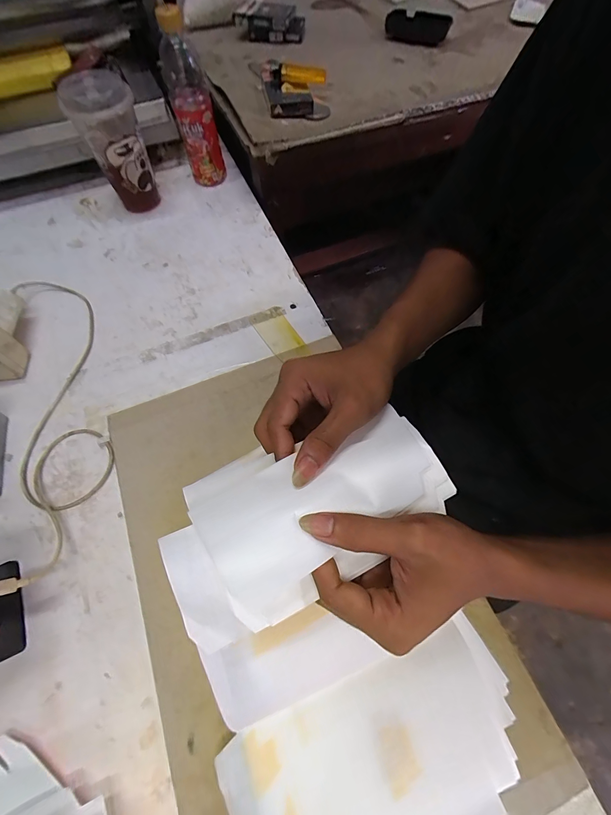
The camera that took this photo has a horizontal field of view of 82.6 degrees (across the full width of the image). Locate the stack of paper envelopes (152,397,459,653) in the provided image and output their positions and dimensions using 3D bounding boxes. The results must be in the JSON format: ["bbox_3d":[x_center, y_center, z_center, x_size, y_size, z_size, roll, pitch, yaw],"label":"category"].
[{"bbox_3d":[0.010,0.063,0.240,0.205,0.040,0.107,-22,65,-22],"label":"stack of paper envelopes"}]

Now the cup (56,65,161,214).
[{"bbox_3d":[-0.263,-0.363,0.493,0.079,0.147,0.086,-1,64,1],"label":"cup"}]

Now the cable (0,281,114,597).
[{"bbox_3d":[-0.283,-0.019,0.383,0.110,0.046,0.396,-16,64,-6],"label":"cable"}]

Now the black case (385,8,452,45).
[{"bbox_3d":[0.193,-0.665,0.608,0.113,0.022,0.068,30,69,14],"label":"black case"}]

